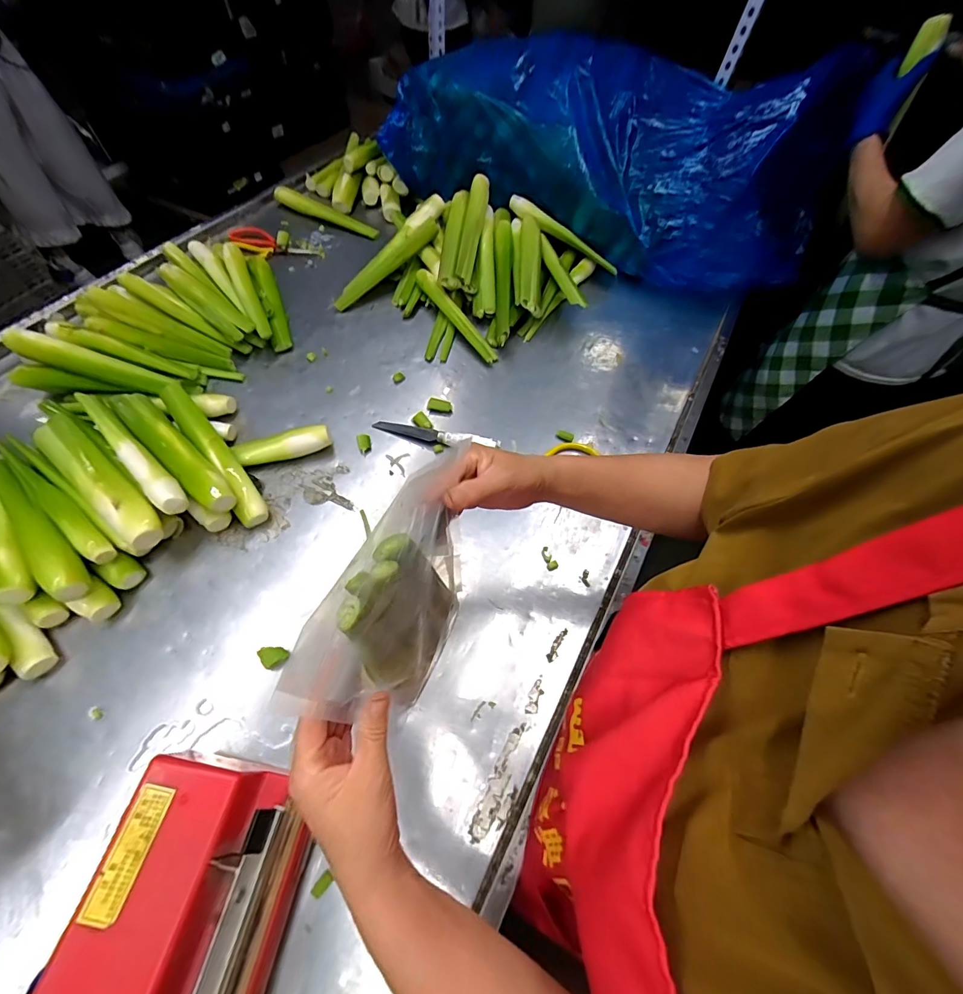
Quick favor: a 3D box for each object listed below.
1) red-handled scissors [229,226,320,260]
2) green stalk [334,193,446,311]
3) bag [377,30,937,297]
[{"bbox_3d":[-0.456,-0.549,0.910,0.178,0.032,0.063,15,61,6],"label":"red-handled scissors"},{"bbox_3d":[-0.183,-0.491,0.850,0.058,0.041,0.306,42,86,19],"label":"green stalk"},{"bbox_3d":[0.255,-0.712,0.845,0.863,0.305,0.314,25,62,11],"label":"bag"}]

